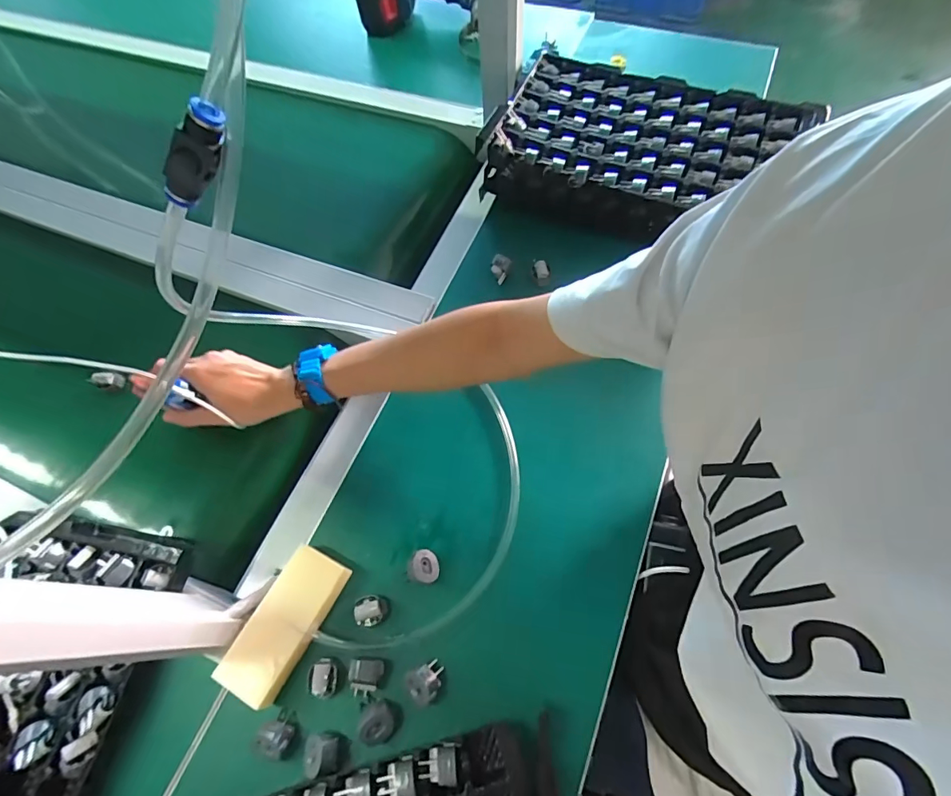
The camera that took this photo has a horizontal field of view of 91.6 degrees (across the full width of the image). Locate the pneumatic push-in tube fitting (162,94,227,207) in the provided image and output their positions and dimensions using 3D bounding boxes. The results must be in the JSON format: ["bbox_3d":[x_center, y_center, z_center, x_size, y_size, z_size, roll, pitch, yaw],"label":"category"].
[{"bbox_3d":[-0.126,-0.108,0.208,0.020,0.048,0.014,3,49,-48],"label":"pneumatic push-in tube fitting"}]

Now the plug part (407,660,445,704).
[{"bbox_3d":[-0.039,0.232,0.379,0.027,0.021,0.025,-27,66,-8],"label":"plug part"}]

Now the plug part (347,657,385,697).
[{"bbox_3d":[-0.090,0.232,0.386,0.028,0.020,0.028,6,66,7],"label":"plug part"}]

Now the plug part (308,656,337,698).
[{"bbox_3d":[-0.127,0.235,0.390,0.021,0.020,0.026,5,66,7],"label":"plug part"}]

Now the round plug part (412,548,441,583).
[{"bbox_3d":[-0.044,0.154,0.420,0.024,0.022,0.027,3,66,6],"label":"round plug part"}]

